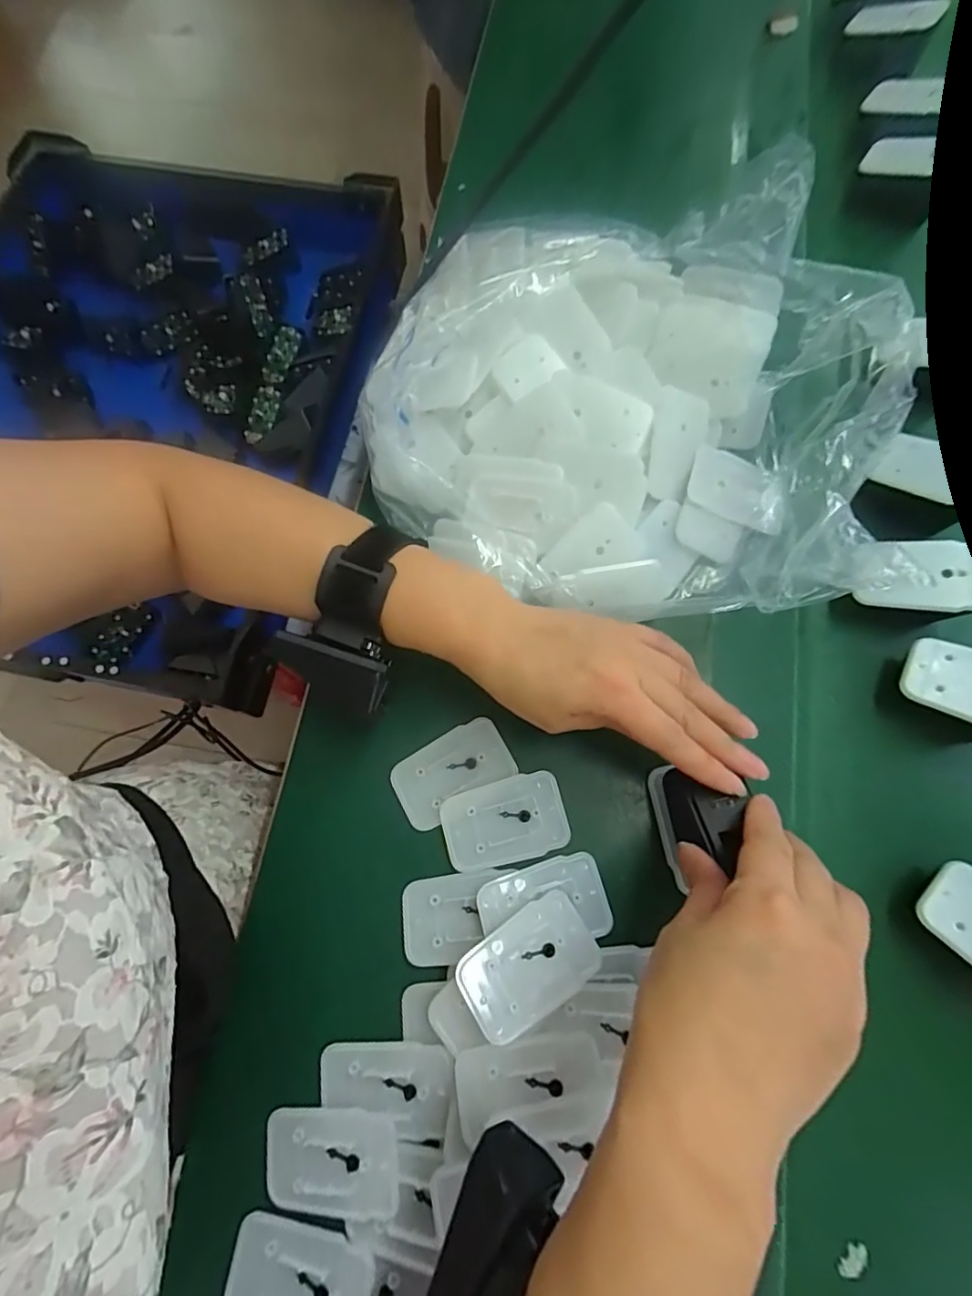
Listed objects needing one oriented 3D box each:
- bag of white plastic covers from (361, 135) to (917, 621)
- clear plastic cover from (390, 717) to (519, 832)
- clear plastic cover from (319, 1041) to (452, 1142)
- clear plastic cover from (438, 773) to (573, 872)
[{"bbox_3d":[0.078,-0.157,0.317,0.281,0.104,0.263,19,79,5],"label":"bag of white plastic covers"},{"bbox_3d":[-0.020,0.073,0.320,0.069,0.005,0.041,-31,79,-5],"label":"clear plastic cover"},{"bbox_3d":[-0.051,0.224,0.270,0.066,0.006,0.043,-1,78,1],"label":"clear plastic cover"},{"bbox_3d":[0.011,0.100,0.309,0.069,0.004,0.044,-16,78,-2],"label":"clear plastic cover"}]

